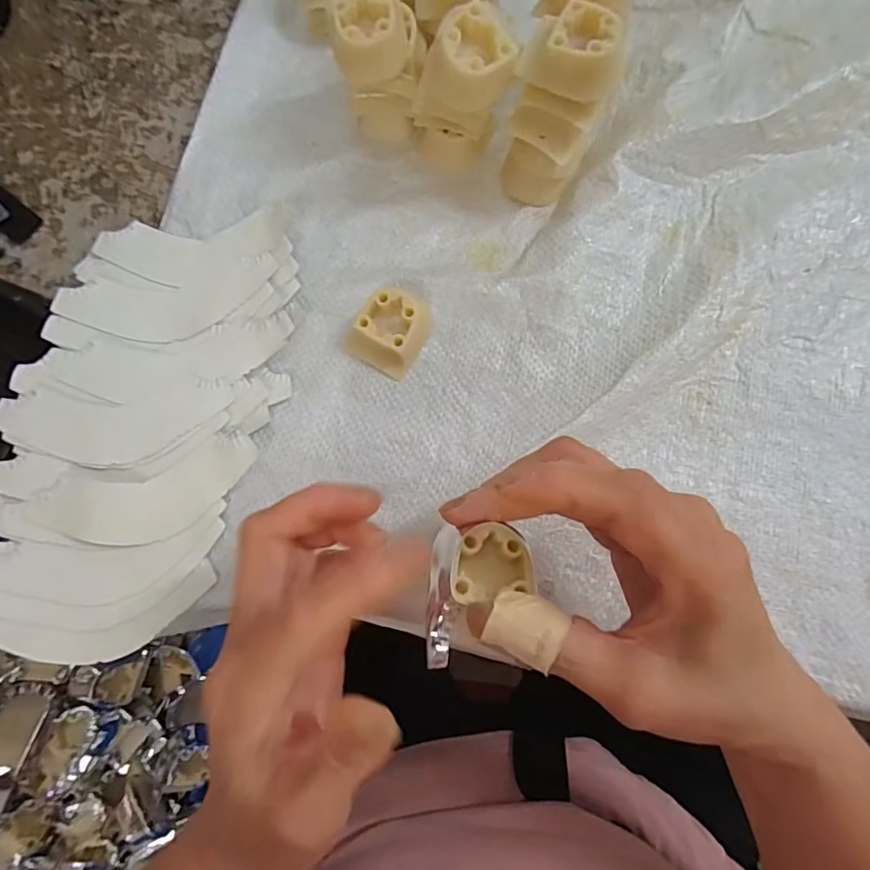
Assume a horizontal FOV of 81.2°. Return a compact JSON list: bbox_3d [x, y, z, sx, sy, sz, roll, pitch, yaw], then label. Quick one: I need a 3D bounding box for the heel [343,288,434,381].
[{"bbox_3d":[-0.023,-0.056,0.272,0.035,0.019,0.041,29,82,6],"label":"heel"}]

